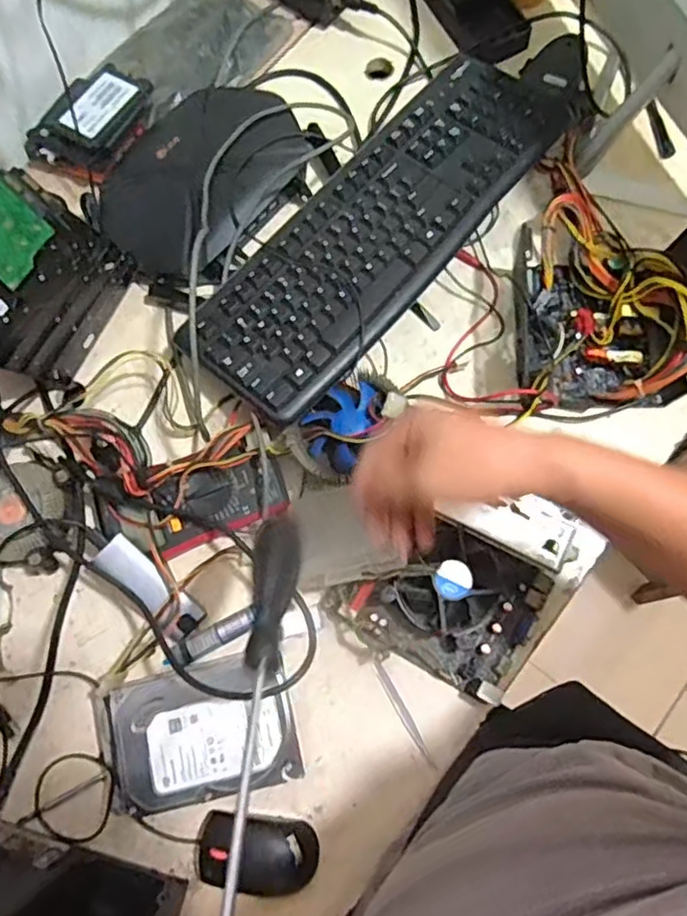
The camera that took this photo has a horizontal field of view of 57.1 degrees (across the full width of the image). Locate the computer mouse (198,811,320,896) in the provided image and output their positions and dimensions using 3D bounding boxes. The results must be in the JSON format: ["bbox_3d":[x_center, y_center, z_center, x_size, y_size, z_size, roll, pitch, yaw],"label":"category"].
[{"bbox_3d":[-0.071,0.330,0.523,0.096,0.033,0.058,4,77,2],"label":"computer mouse"}]

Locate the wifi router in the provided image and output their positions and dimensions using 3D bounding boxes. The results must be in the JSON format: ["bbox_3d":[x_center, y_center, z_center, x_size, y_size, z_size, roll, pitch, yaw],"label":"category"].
[{"bbox_3d":[-0.144,-0.281,0.652,0.163,0.042,0.240,38,80,9],"label":"wifi router"}]

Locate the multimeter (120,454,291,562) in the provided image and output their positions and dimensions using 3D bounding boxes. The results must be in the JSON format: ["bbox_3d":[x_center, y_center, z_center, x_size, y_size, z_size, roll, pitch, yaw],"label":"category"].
[{"bbox_3d":[-0.123,0.044,0.582,0.139,0.038,0.069,-21,77,-4],"label":"multimeter"}]

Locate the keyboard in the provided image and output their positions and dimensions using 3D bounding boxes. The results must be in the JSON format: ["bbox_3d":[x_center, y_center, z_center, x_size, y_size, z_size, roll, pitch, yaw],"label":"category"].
[{"bbox_3d":[0.039,-0.232,0.616,0.148,0.020,0.441,40,80,9],"label":"keyboard"}]

